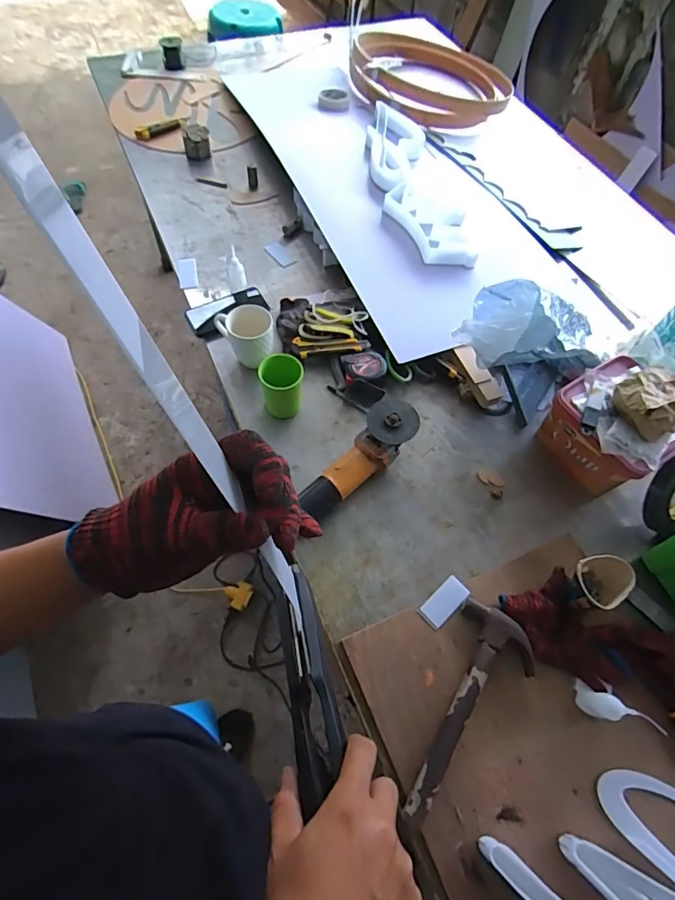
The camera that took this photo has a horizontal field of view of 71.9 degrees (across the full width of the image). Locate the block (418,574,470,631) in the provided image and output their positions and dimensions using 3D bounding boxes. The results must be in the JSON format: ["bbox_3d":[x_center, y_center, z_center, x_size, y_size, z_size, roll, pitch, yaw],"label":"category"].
[{"bbox_3d":[0.164,0.232,0.710,0.082,0.010,0.042,-37,69,-20],"label":"block"}]

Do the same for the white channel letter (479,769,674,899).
[{"bbox_3d":[0.312,0.492,0.550,0.275,0.032,0.213,13,62,5],"label":"white channel letter"}]

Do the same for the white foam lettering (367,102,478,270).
[{"bbox_3d":[0.179,-0.662,1.142,0.174,0.044,0.585,-8,62,-6],"label":"white foam lettering"}]

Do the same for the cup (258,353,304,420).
[{"bbox_3d":[-0.101,-0.113,0.846,0.073,0.107,0.072,1,62,-2],"label":"cup"}]

